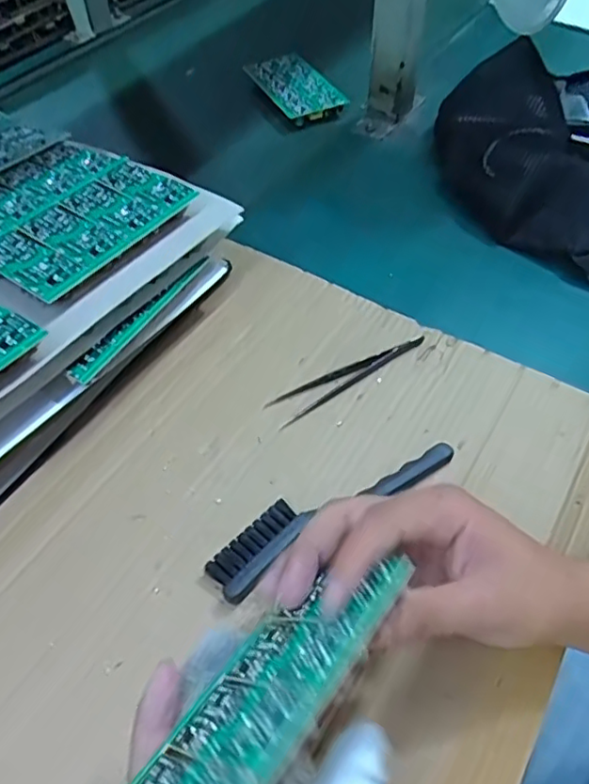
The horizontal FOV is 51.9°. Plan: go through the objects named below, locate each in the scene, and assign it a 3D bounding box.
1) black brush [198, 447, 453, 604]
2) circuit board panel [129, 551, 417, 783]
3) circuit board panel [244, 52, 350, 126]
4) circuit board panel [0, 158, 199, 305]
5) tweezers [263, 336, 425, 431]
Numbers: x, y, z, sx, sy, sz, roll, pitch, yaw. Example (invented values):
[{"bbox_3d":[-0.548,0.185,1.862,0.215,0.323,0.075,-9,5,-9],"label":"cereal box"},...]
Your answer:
[{"bbox_3d":[0.023,0.068,0.373,0.167,0.011,0.037,-29,57,-20],"label":"black brush"},{"bbox_3d":[-0.012,0.120,0.242,0.130,0.068,0.009,-41,104,-40],"label":"circuit board panel"},{"bbox_3d":[0.001,-0.346,0.686,0.067,0.014,0.131,-23,55,-17],"label":"circuit board panel"},{"bbox_3d":[-0.133,-0.112,0.401,0.063,0.014,0.134,27,57,20],"label":"circuit board panel"},{"bbox_3d":[0.040,-0.014,0.441,0.129,0.007,0.023,-27,57,-19],"label":"tweezers"}]

